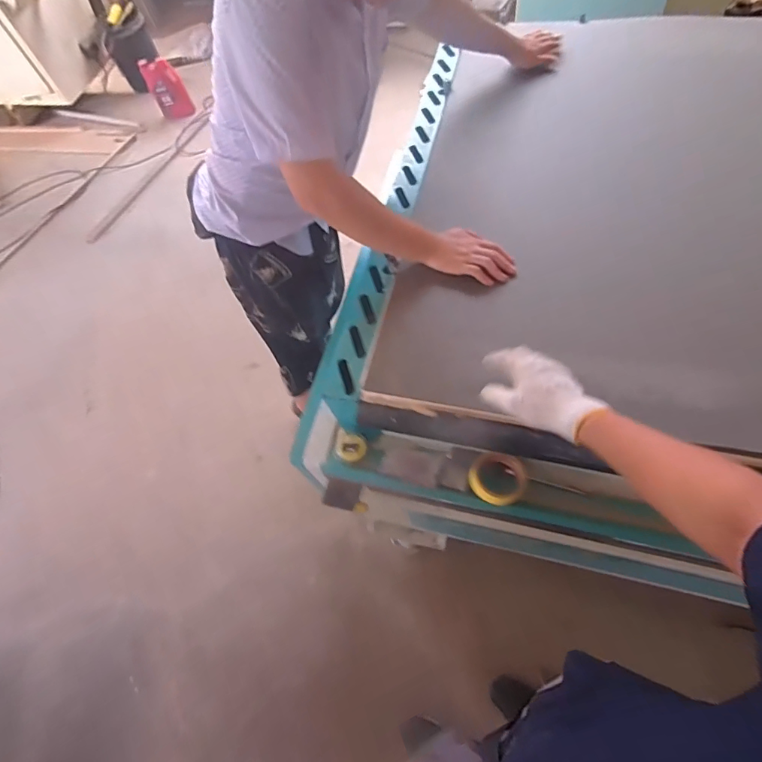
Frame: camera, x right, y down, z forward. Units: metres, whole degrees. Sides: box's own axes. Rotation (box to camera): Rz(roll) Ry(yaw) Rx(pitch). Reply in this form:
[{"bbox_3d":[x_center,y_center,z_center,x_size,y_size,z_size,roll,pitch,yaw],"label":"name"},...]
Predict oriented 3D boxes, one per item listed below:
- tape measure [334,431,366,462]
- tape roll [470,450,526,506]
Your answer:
[{"bbox_3d":[-0.060,0.129,0.848,0.062,0.020,0.052,16,65,15],"label":"tape measure"},{"bbox_3d":[0.209,0.174,0.766,0.101,0.029,0.090,10,79,-6],"label":"tape roll"}]

